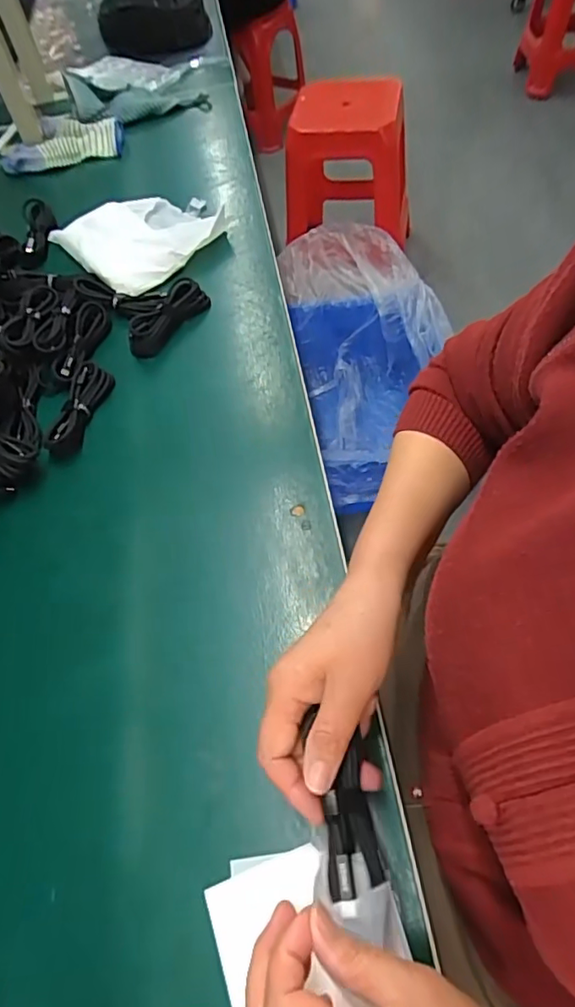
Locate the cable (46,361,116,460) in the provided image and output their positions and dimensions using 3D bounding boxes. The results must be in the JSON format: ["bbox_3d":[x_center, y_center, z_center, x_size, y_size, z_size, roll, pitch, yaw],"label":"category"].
[{"bbox_3d":[-0.205,-0.093,0.529,0.035,0.016,0.119,4,59,9],"label":"cable"}]

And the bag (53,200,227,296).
[{"bbox_3d":[-0.178,-0.346,0.673,0.191,0.035,0.174,-41,62,-18],"label":"bag"}]

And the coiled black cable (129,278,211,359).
[{"bbox_3d":[-0.131,-0.205,0.585,0.043,0.034,0.113,21,63,19],"label":"coiled black cable"}]

